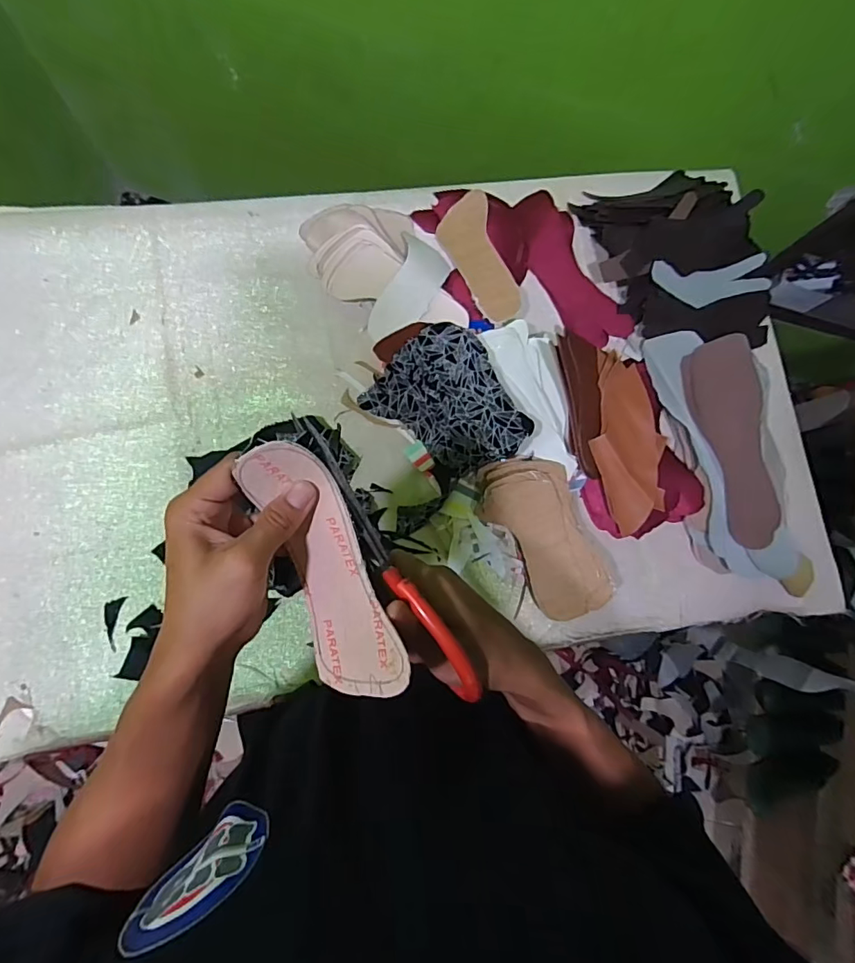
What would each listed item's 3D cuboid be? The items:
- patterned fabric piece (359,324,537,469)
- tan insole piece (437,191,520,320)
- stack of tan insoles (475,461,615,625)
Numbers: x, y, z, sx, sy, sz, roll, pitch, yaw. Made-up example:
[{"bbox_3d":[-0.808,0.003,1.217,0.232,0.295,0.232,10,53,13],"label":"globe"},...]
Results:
[{"bbox_3d":[0.035,-0.098,0.588,0.174,0.065,0.130,37,79,-1],"label":"patterned fabric piece"},{"bbox_3d":[0.066,-0.280,0.642,0.067,0.010,0.159,-20,91,24],"label":"tan insole piece"},{"bbox_3d":[0.135,0.060,0.584,0.103,0.058,0.191,-26,85,-10],"label":"stack of tan insoles"}]

